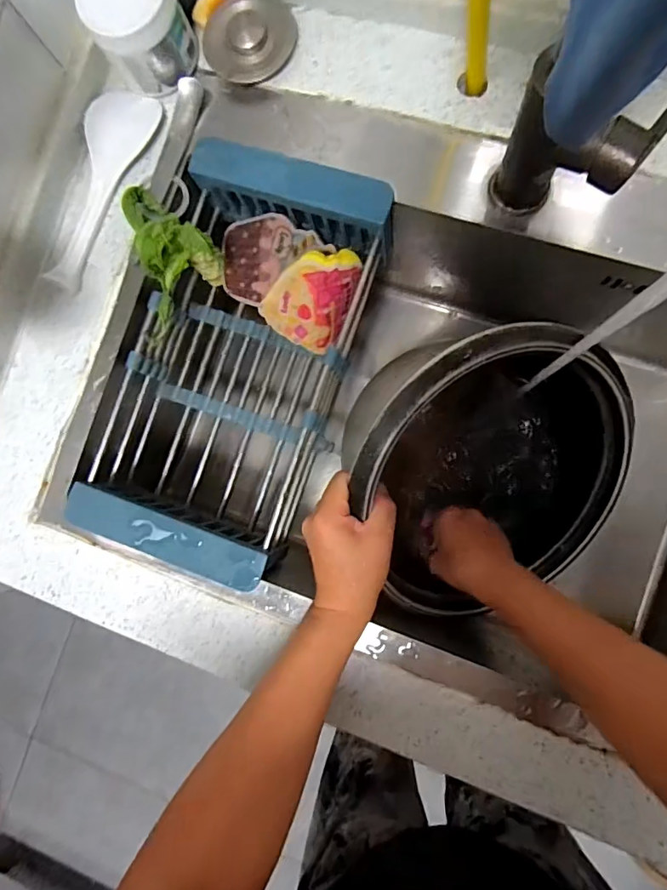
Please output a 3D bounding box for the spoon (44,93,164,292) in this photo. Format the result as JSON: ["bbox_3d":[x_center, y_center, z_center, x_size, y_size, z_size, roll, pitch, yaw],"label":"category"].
[{"bbox_3d":[-0.226,-0.243,0.466,0.056,0.016,0.191,26,90,8],"label":"spoon"}]

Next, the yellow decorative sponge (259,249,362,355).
[{"bbox_3d":[-0.023,-0.142,0.478,0.080,0.033,0.091,17,130,-3],"label":"yellow decorative sponge"}]

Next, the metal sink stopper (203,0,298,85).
[{"bbox_3d":[-0.076,-0.371,0.453,0.082,0.023,0.069,-3,86,7],"label":"metal sink stopper"}]

